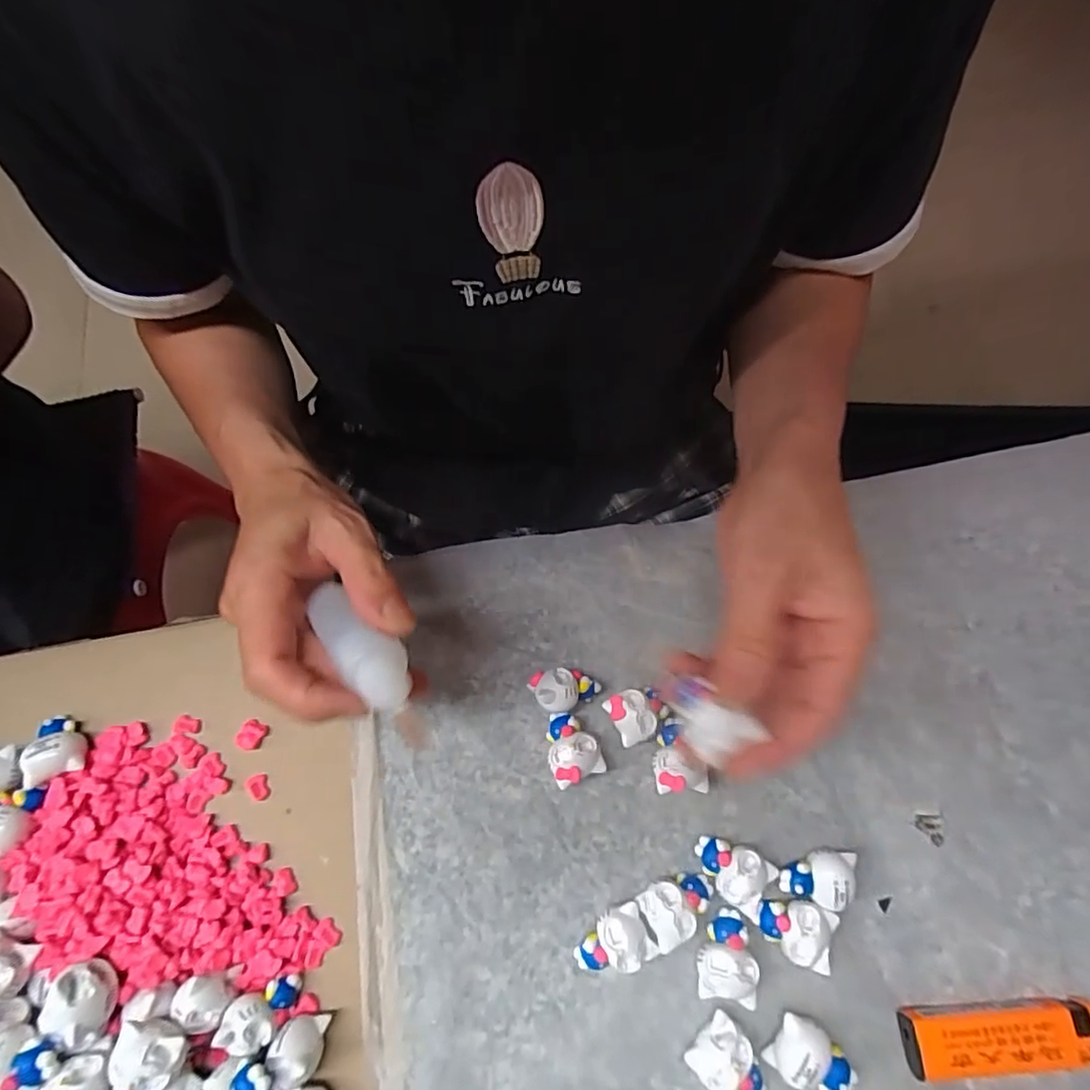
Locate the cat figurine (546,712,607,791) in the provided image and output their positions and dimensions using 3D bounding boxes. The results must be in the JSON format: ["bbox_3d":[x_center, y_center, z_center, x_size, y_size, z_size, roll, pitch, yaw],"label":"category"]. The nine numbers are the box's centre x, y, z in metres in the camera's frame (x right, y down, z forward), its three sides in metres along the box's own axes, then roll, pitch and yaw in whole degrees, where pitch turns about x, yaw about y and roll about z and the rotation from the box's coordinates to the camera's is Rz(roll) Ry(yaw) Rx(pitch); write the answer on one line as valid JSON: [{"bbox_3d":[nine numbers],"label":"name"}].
[{"bbox_3d":[0.013,0.101,0.301,0.024,0.019,0.033,-19,68,-9],"label":"cat figurine"}]

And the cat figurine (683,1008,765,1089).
[{"bbox_3d":[0.079,0.221,0.254,0.025,0.018,0.032,-42,74,-17],"label":"cat figurine"}]

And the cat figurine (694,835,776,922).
[{"bbox_3d":[0.088,0.153,0.281,0.035,0.018,0.025,26,68,10],"label":"cat figurine"}]

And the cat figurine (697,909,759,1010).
[{"bbox_3d":[0.082,0.184,0.269,0.024,0.017,0.034,9,66,3],"label":"cat figurine"}]

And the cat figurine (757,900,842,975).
[{"bbox_3d":[0.114,0.174,0.273,0.031,0.017,0.025,23,68,8],"label":"cat figurine"}]

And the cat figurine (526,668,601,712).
[{"bbox_3d":[0.009,0.075,0.307,0.035,0.025,0.021,6,66,1],"label":"cat figurine"}]

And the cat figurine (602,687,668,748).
[{"bbox_3d":[0.047,0.086,0.306,0.026,0.019,0.025,-25,69,-12],"label":"cat figurine"}]

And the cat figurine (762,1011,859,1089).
[{"bbox_3d":[0.114,0.217,0.254,0.033,0.019,0.024,25,68,9],"label":"cat figurine"}]

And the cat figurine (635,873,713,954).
[{"bbox_3d":[0.062,0.165,0.276,0.033,0.019,0.024,-24,69,-11],"label":"cat figurine"}]

